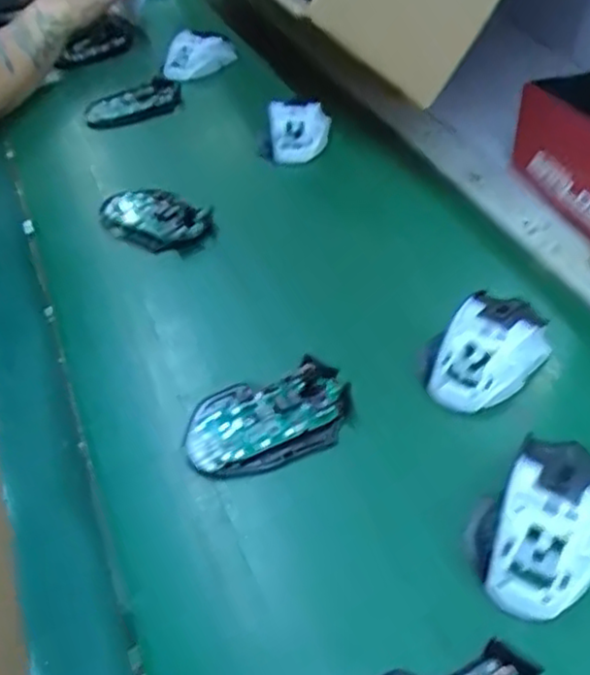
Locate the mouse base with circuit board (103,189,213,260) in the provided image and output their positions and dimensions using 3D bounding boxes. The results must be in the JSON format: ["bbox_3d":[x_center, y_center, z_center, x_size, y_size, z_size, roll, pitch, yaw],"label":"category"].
[{"bbox_3d":[-0.131,-0.114,0.664,0.120,0.025,0.068,28,51,28],"label":"mouse base with circuit board"}]

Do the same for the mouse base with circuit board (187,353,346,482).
[{"bbox_3d":[-0.018,0.055,0.476,0.112,0.019,0.072,-12,44,-9],"label":"mouse base with circuit board"}]

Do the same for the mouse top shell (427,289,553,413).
[{"bbox_3d":[0.138,0.006,0.502,0.071,0.037,0.104,28,52,28],"label":"mouse top shell"}]

